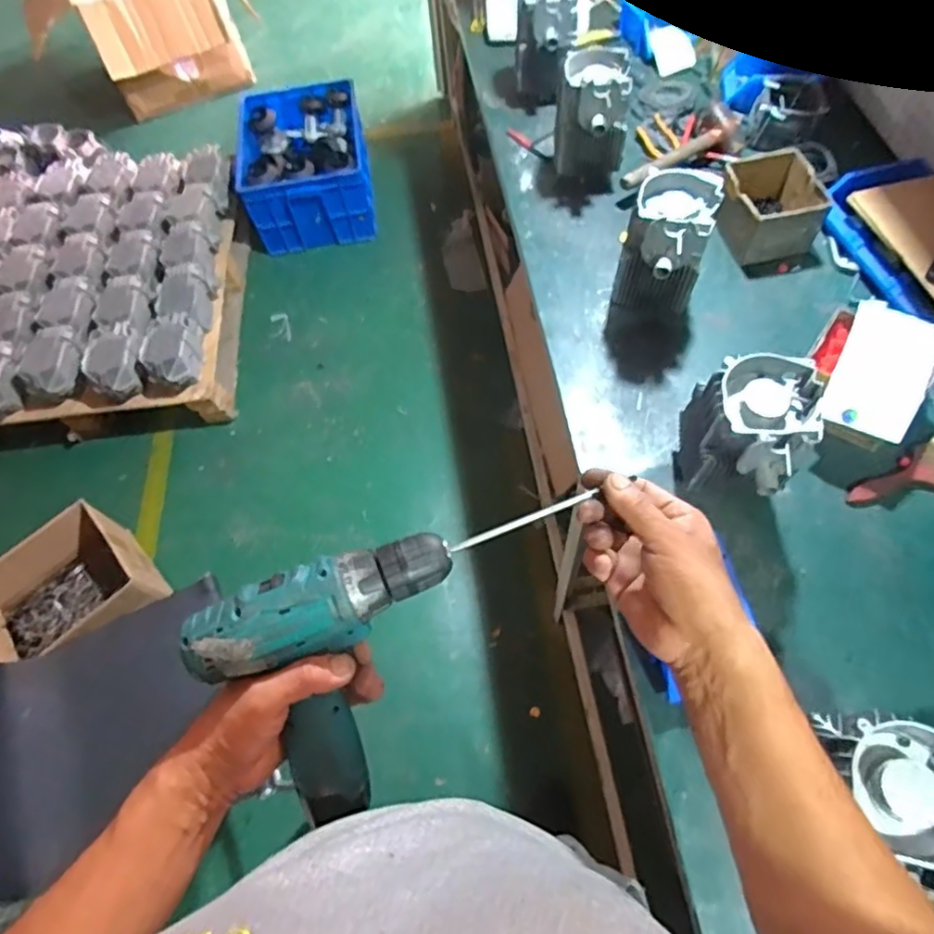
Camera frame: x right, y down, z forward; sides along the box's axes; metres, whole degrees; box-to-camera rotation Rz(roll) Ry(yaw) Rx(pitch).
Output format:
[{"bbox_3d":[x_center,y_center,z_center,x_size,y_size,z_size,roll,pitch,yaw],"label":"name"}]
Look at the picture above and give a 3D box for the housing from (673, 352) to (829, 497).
[{"bbox_3d":[0.353,-0.034,0.802,0.138,0.219,0.151,-2,62,3],"label":"housing"}]

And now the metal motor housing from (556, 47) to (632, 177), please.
[{"bbox_3d":[0.232,-0.636,1.138,0.133,0.213,0.146,6,62,7],"label":"metal motor housing"}]

